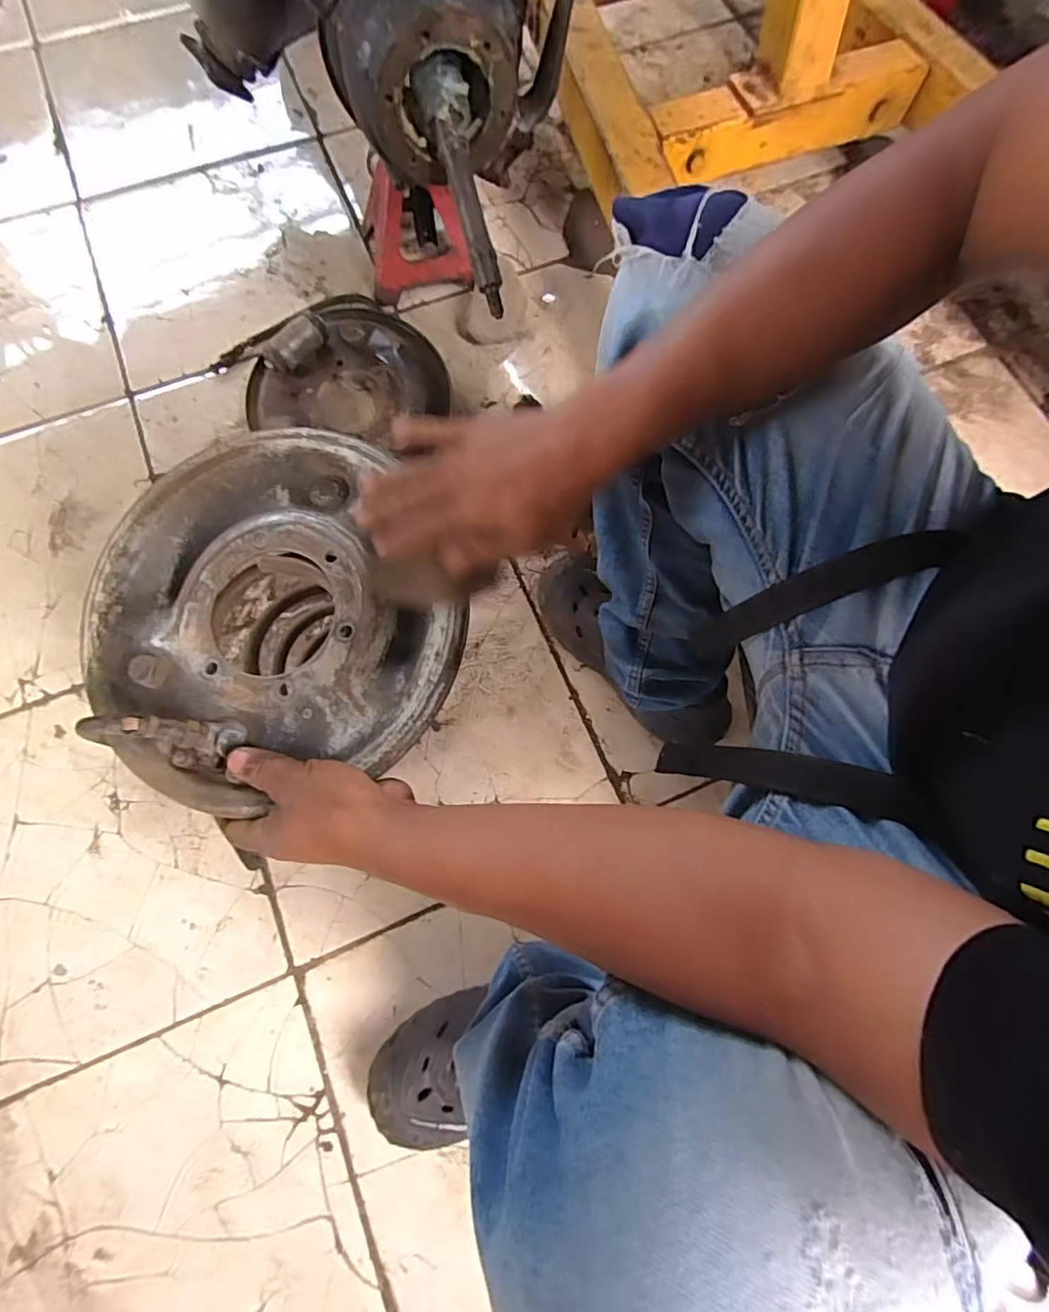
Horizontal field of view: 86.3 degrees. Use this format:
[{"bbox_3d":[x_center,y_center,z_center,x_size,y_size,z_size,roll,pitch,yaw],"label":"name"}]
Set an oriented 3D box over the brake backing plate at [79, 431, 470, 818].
[{"bbox_3d":[-0.182,-0.027,0.390,0.237,0.049,0.245,1,73,-2],"label":"brake backing plate"}]

